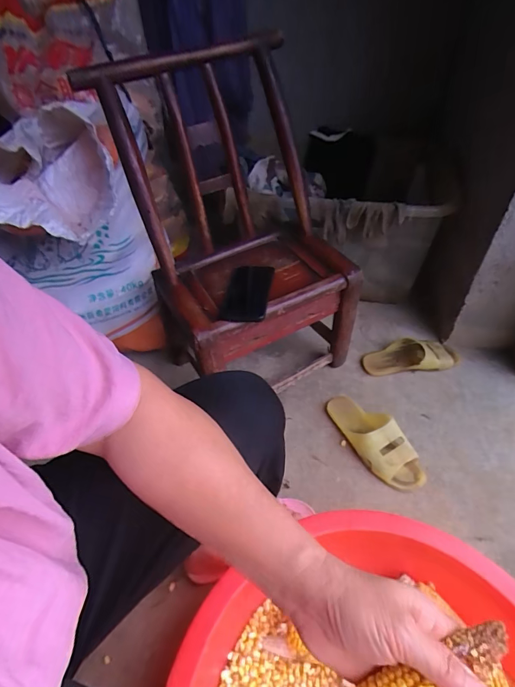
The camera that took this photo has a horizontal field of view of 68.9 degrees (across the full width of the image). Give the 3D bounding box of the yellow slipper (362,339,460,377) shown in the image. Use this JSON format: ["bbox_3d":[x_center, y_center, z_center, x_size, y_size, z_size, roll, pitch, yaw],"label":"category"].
[{"bbox_3d":[0.388,0.031,0.943,0.238,0.051,0.090,-3,47,1],"label":"yellow slipper"}]

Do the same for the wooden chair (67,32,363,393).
[{"bbox_3d":[-0.030,-0.201,0.751,0.362,0.570,0.348,-25,50,-18],"label":"wooden chair"}]

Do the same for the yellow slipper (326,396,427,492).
[{"bbox_3d":[0.242,0.196,0.791,0.094,0.059,0.243,-30,52,-22],"label":"yellow slipper"}]

